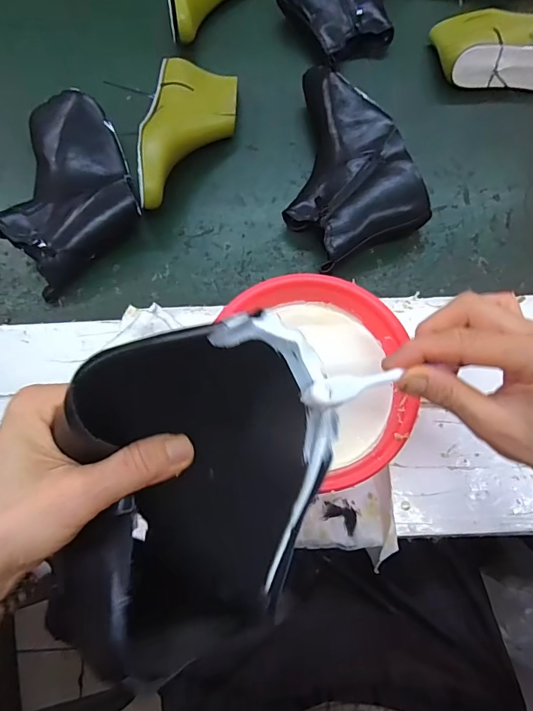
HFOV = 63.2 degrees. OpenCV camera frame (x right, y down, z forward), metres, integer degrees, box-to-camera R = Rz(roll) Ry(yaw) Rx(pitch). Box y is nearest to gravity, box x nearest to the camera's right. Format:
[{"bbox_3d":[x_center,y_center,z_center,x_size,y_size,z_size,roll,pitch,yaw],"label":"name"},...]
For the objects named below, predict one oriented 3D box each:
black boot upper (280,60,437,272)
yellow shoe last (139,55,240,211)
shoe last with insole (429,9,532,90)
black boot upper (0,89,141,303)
[{"bbox_3d":[0.080,-0.238,0.530,0.158,0.055,0.249,-26,75,-6],"label":"black boot upper"},{"bbox_3d":[-0.099,-0.280,0.548,0.103,0.064,0.226,6,73,4],"label":"yellow shoe last"},{"bbox_3d":[0.354,-0.418,0.585,0.236,0.086,0.098,-3,72,1],"label":"shoe last with insole"},{"bbox_3d":[-0.254,-0.214,0.540,0.160,0.065,0.254,-20,74,-5],"label":"black boot upper"}]

